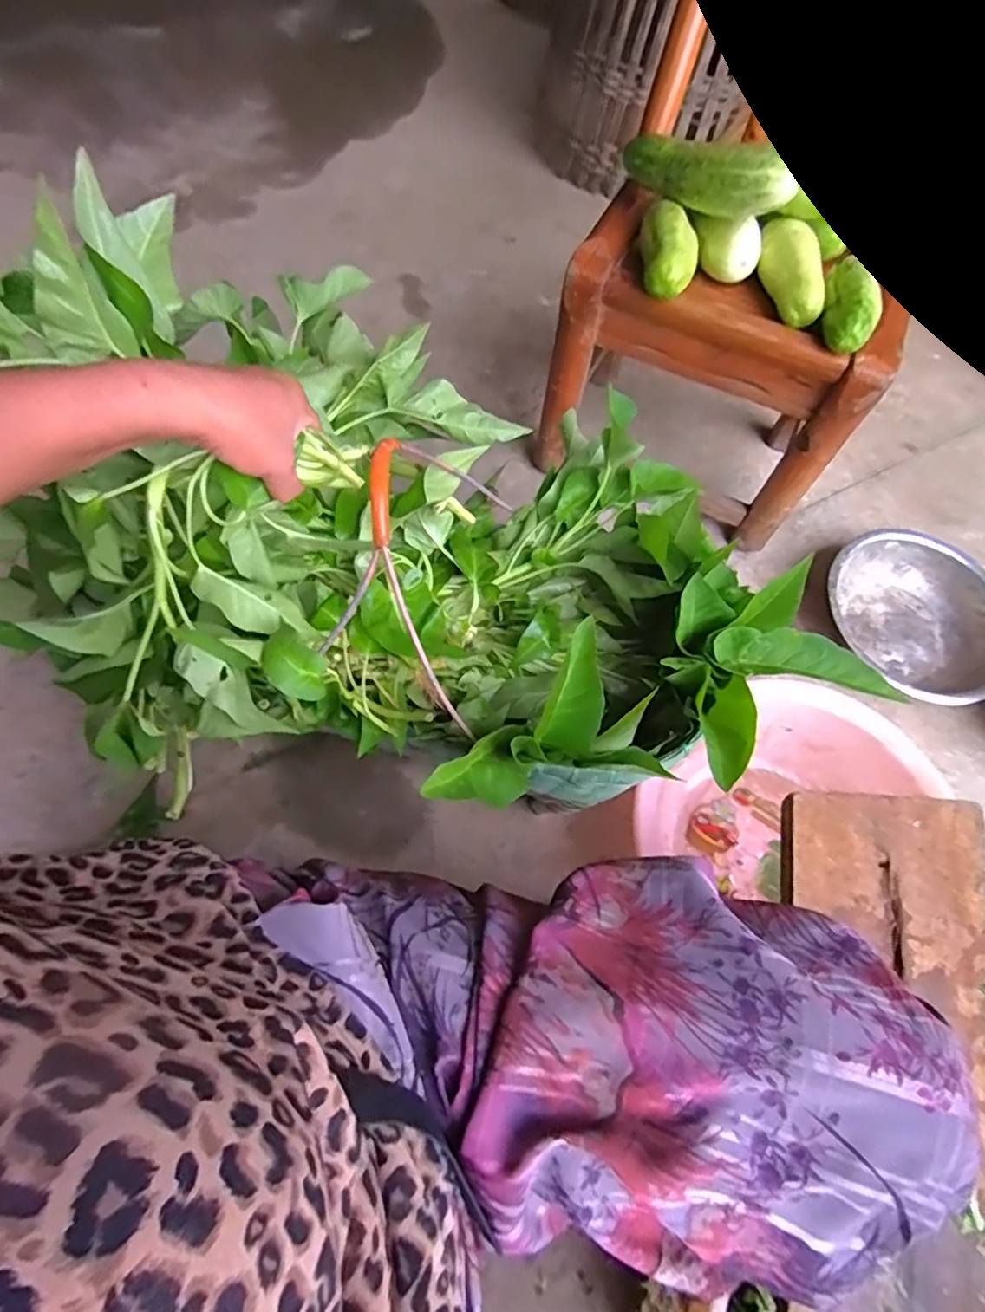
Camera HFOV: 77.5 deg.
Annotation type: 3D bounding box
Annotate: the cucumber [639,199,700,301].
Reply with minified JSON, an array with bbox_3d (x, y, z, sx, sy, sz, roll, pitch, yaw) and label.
[{"bbox_3d":[0.197,-0.457,0.683,0.055,0.043,0.129,6,66,0],"label":"cucumber"}]

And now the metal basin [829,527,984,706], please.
[{"bbox_3d":[0.608,-0.058,0.884,0.228,0.076,0.252,-39,72,-21],"label":"metal basin"}]

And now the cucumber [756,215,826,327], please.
[{"bbox_3d":[0.336,-0.432,0.689,0.046,0.041,0.130,-8,81,-8],"label":"cucumber"}]

